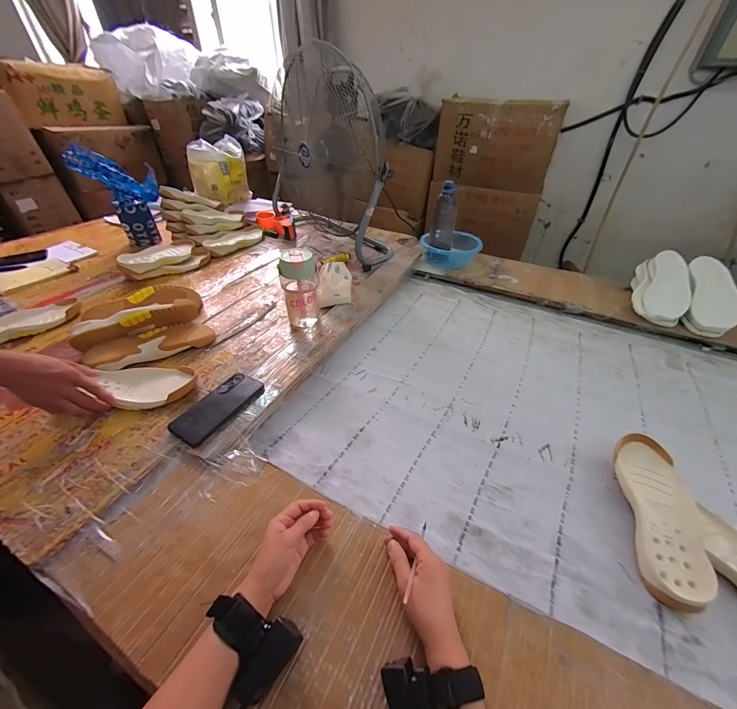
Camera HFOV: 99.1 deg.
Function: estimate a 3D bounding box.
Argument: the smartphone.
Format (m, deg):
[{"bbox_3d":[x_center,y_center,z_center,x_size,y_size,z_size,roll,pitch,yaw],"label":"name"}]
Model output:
[{"bbox_3d":[-0.285,0.097,0.597,0.080,0.014,0.164,23,47,23],"label":"smartphone"}]

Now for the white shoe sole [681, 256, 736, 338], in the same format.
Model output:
[{"bbox_3d":[0.975,-0.173,0.894,0.112,0.035,0.278,6,60,36],"label":"white shoe sole"}]

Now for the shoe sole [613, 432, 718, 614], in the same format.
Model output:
[{"bbox_3d":[0.456,0.246,0.488,0.092,0.060,0.243,11,45,11],"label":"shoe sole"}]

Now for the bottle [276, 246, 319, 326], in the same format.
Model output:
[{"bbox_3d":[-0.167,-0.160,0.787,0.088,0.186,0.077,-5,42,-7],"label":"bottle"}]

